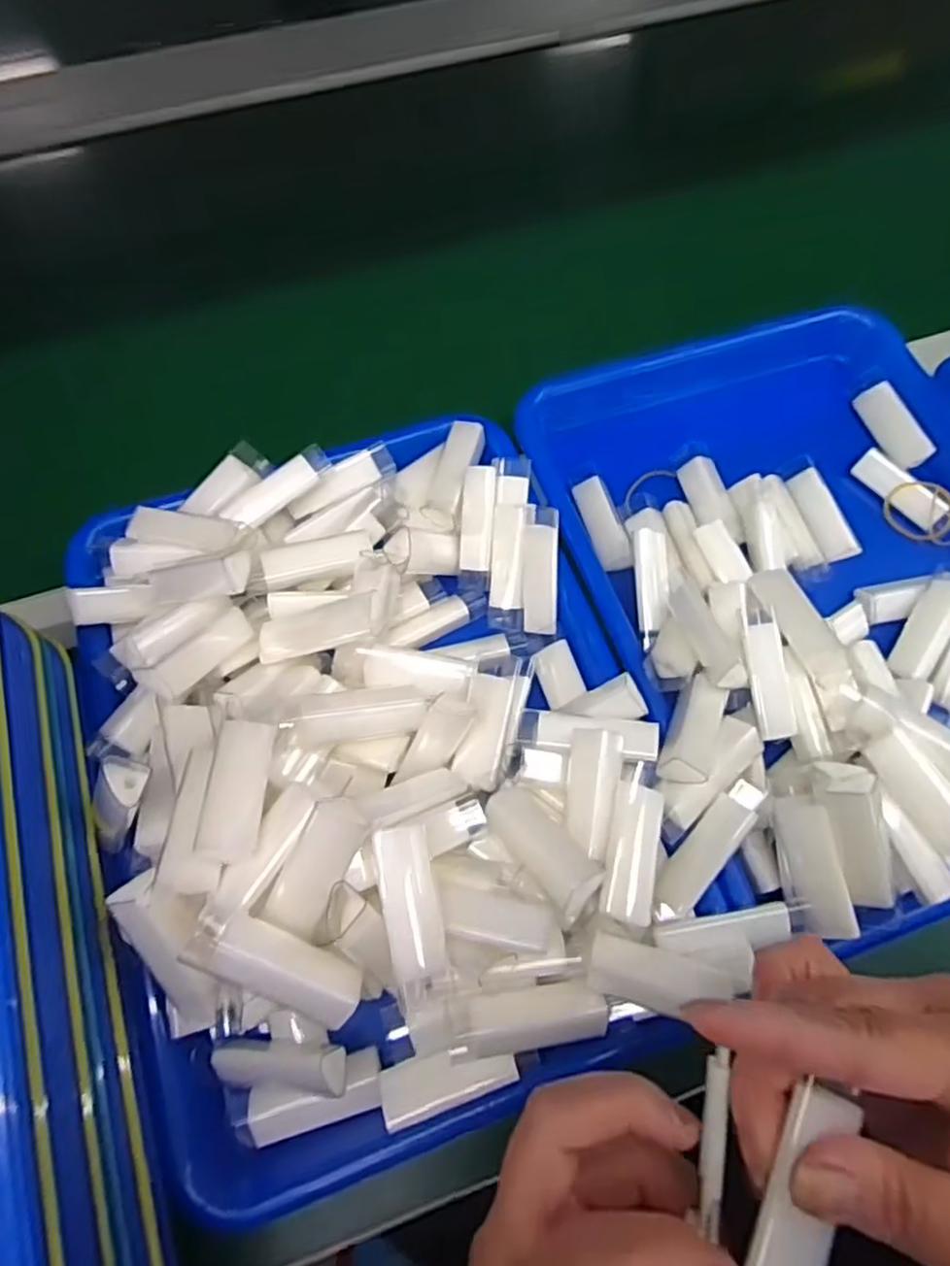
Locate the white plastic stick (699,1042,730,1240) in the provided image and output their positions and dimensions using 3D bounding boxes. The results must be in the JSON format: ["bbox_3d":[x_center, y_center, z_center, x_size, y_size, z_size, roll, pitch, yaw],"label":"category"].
[{"bbox_3d":[0.067,0.141,0.198,0.005,0.005,0.040,8,69,3],"label":"white plastic stick"}]

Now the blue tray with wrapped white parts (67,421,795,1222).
[{"bbox_3d":[-0.044,0.042,0.320,0.247,0.067,0.313,-21,69,-9],"label":"blue tray with wrapped white parts"}]

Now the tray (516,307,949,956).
[{"bbox_3d":[0.184,-0.035,0.378,0.273,0.049,0.348,-11,68,-5],"label":"tray"}]

